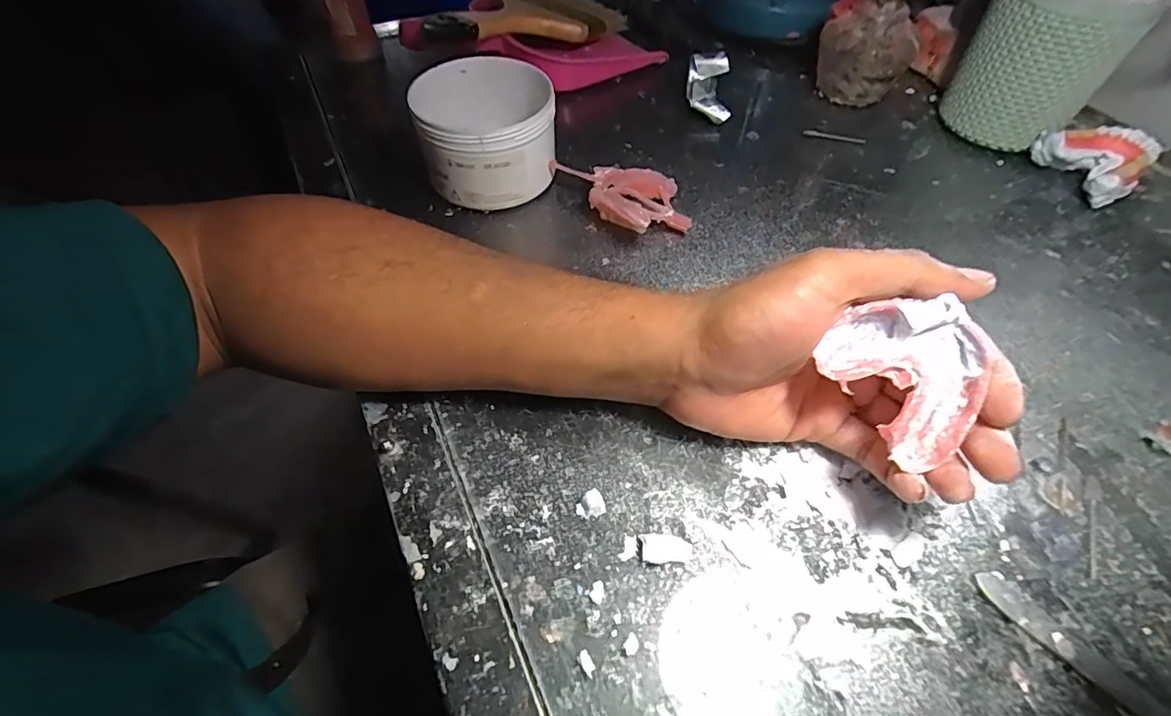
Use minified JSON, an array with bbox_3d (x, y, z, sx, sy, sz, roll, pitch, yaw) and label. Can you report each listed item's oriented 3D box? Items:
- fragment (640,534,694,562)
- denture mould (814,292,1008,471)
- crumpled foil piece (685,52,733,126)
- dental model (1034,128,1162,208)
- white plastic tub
[{"bbox_3d":[0.035,0.082,0.230,0.022,0.005,0.011,-1,54,-2],"label":"fragment"},{"bbox_3d":[0.129,0.004,0.212,0.057,0.024,0.056,43,95,14],"label":"denture mould"},{"bbox_3d":[0.101,-0.221,0.437,0.033,0.026,0.068,5,54,3],"label":"crumpled foil piece"},{"bbox_3d":[0.366,-0.141,0.381,0.051,0.034,0.062,-14,56,-11],"label":"dental model"},{"bbox_3d":[-0.066,-0.153,0.361,0.086,0.068,0.093,0,54,-1],"label":"white plastic tub"}]

